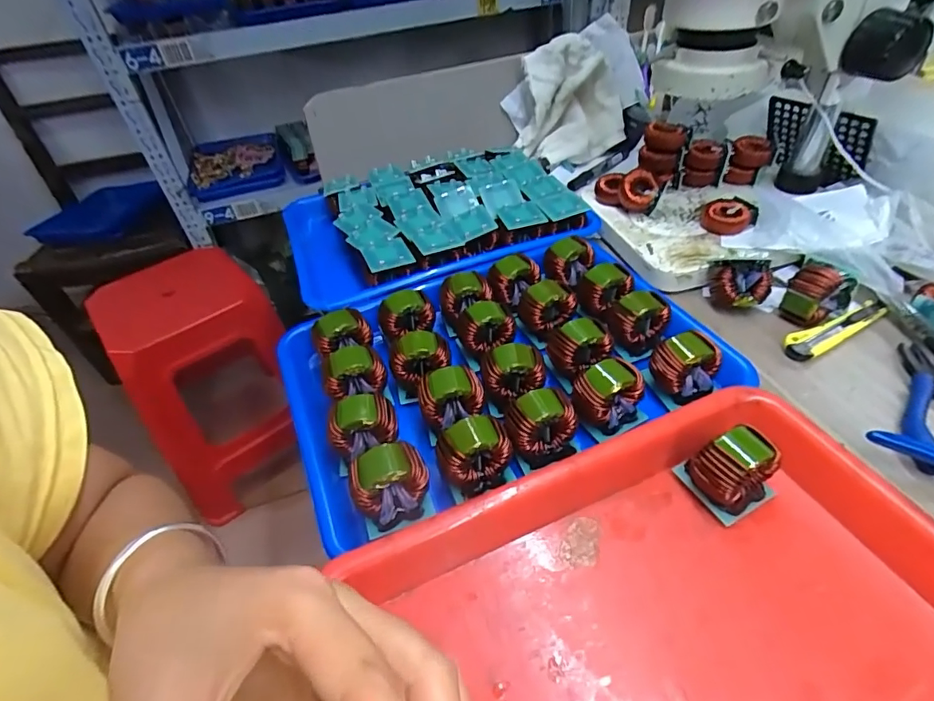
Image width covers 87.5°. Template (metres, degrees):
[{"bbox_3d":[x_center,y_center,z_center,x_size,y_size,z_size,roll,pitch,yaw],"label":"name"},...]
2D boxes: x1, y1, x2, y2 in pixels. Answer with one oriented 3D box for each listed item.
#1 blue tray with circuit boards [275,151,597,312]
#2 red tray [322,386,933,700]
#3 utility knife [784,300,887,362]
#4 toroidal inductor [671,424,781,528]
[{"bbox_3d":[-0.046,-0.155,0.576,0.317,0.052,0.242,-18,44,-12],"label":"blue tray with circuit boards"},{"bbox_3d":[0.122,0.157,0.240,0.306,0.045,0.247,-19,44,-13],"label":"red tray"},{"bbox_3d":[0.322,-0.020,0.423,0.114,0.014,0.023,-24,46,-17],"label":"utility knife"},{"bbox_3d":[0.169,0.074,0.312,0.046,0.048,0.047,-15,44,-12],"label":"toroidal inductor"}]

